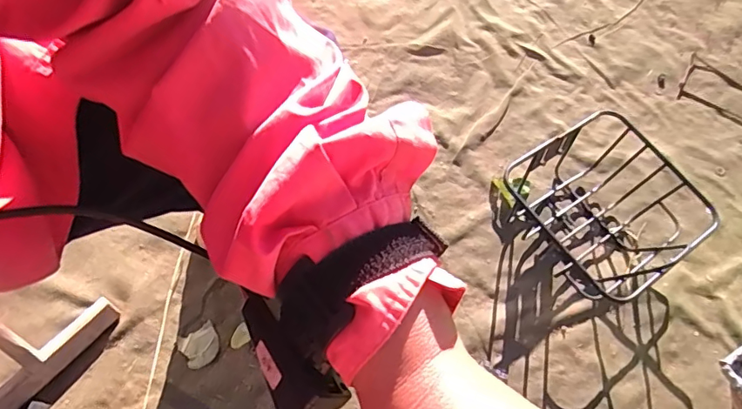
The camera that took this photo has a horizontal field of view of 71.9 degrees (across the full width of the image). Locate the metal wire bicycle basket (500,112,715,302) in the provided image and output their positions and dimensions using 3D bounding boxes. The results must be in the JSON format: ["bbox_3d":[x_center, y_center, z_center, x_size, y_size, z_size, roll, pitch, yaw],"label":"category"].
[{"bbox_3d":[0.380,-0.014,0.824,0.293,0.119,0.267,-38,73,-22],"label":"metal wire bicycle basket"}]

